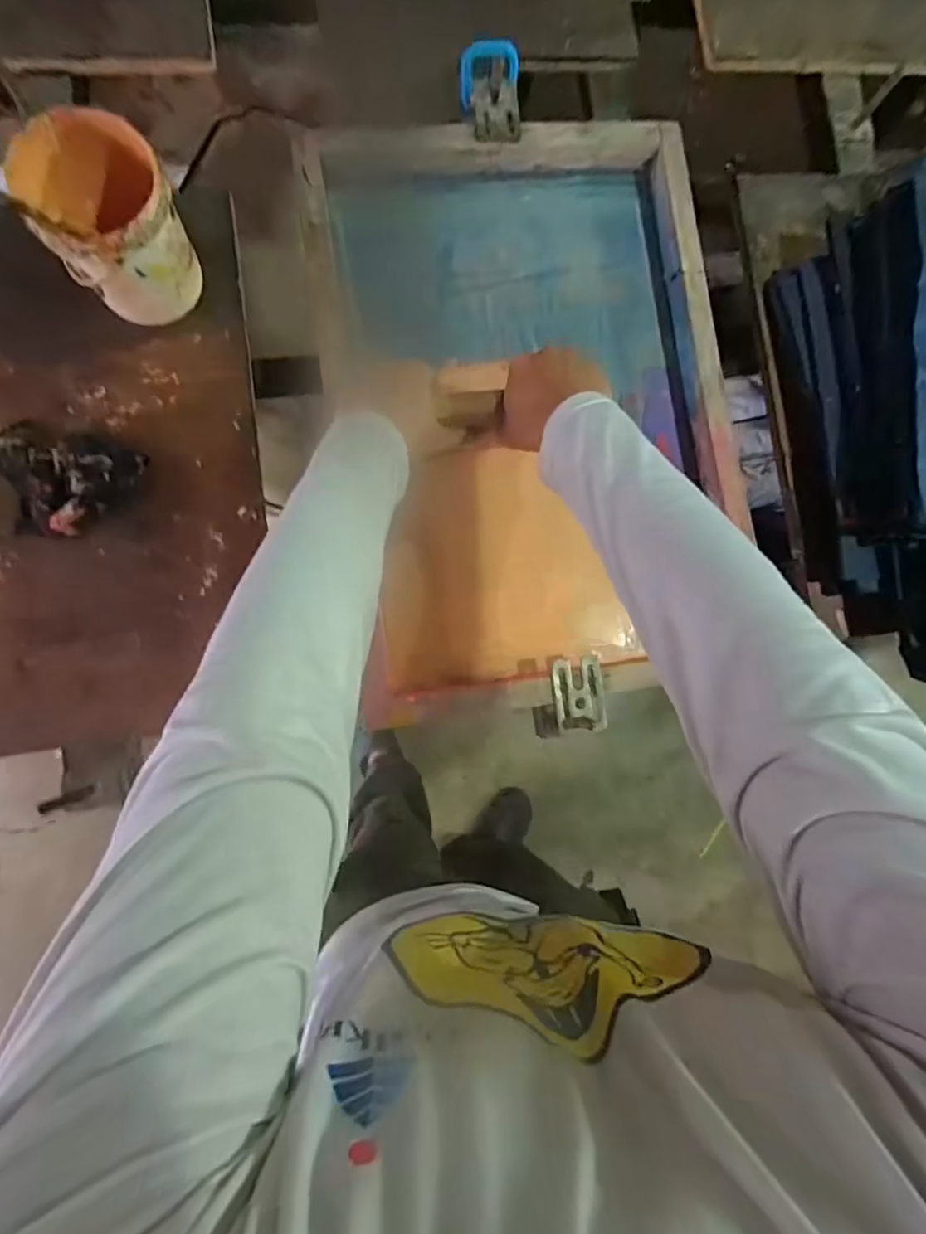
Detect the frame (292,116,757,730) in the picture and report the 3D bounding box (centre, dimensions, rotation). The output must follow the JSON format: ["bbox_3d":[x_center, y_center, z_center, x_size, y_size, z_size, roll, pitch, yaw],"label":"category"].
[{"bbox_3d":[0.078,-0.242,0.596,0.440,0.051,0.661,-8,85,-8],"label":"frame"}]

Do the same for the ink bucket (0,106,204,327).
[{"bbox_3d":[-0.341,-0.381,0.517,0.123,0.107,0.133,-37,90,-9],"label":"ink bucket"}]

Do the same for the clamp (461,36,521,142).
[{"bbox_3d":[0.032,-0.616,0.620,0.071,0.044,0.123,1,84,-7],"label":"clamp"}]

